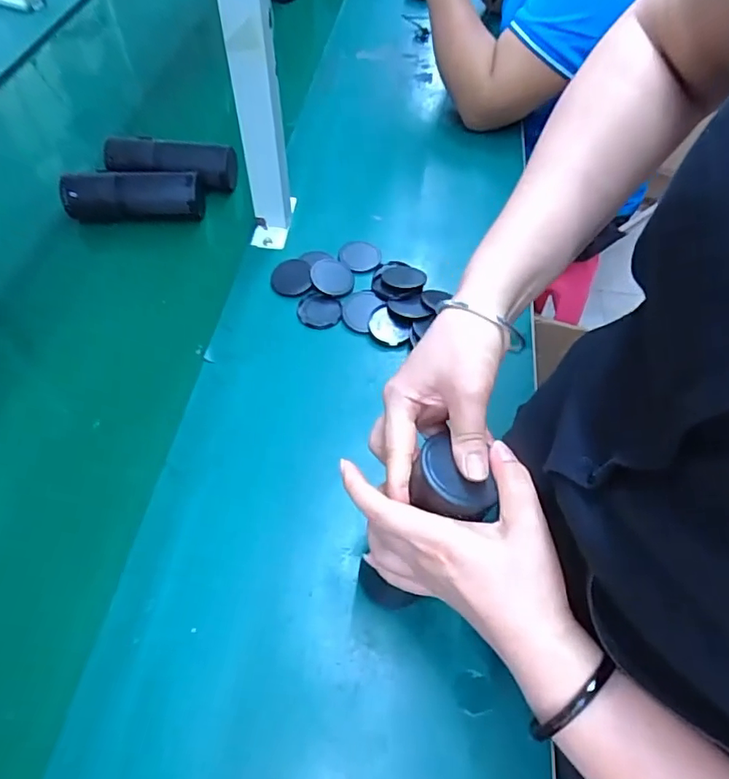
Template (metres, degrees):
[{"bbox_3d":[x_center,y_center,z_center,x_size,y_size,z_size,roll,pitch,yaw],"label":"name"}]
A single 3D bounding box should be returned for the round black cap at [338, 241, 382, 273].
[{"bbox_3d":[-0.006,-0.166,0.654,0.050,0.010,0.048,1,57,-1],"label":"round black cap"}]

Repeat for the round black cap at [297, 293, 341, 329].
[{"bbox_3d":[-0.051,-0.088,0.601,0.048,0.009,0.045,1,57,-1],"label":"round black cap"}]

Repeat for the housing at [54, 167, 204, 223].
[{"bbox_3d":[-0.294,-0.250,0.683,0.176,0.063,0.065,-3,57,-3],"label":"housing"}]

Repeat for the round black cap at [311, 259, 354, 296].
[{"bbox_3d":[-0.038,-0.133,0.621,0.048,0.010,0.051,1,57,-1],"label":"round black cap"}]

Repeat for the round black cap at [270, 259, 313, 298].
[{"bbox_3d":[-0.087,-0.131,0.624,0.049,0.008,0.049,-3,69,8],"label":"round black cap"}]

